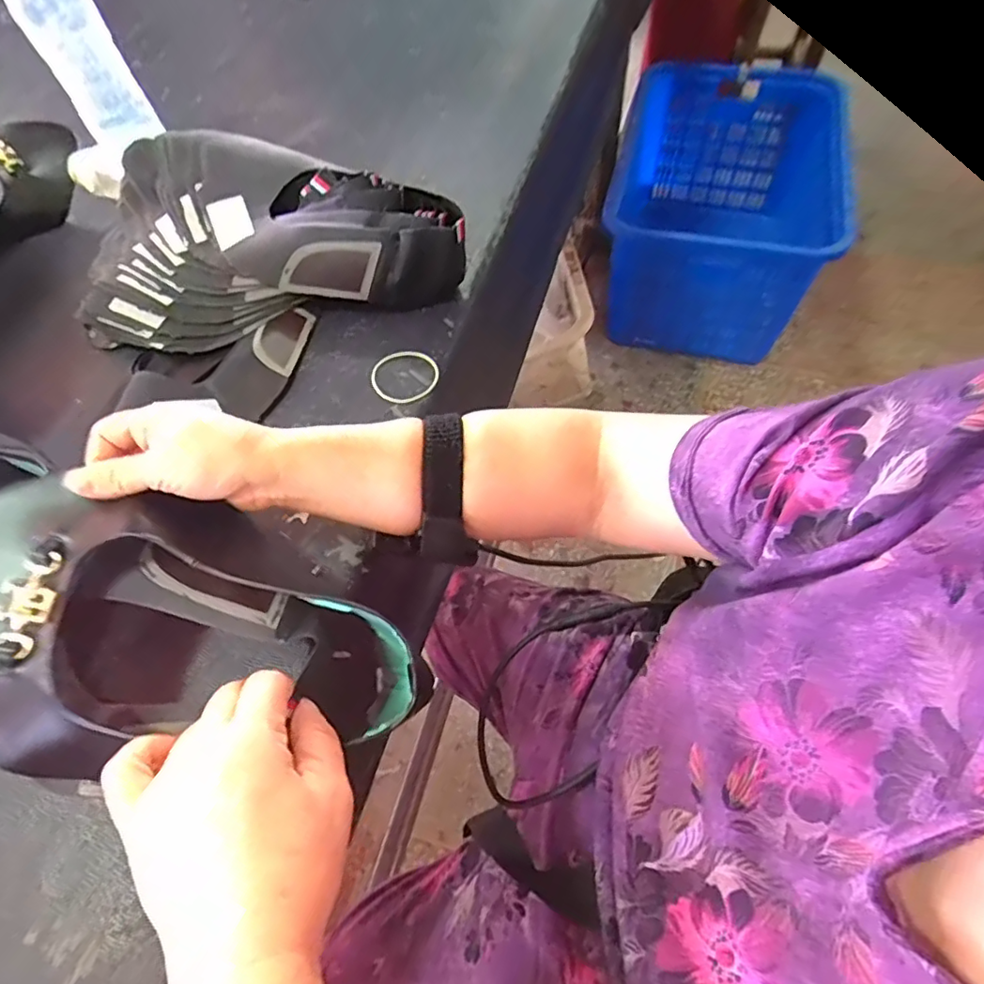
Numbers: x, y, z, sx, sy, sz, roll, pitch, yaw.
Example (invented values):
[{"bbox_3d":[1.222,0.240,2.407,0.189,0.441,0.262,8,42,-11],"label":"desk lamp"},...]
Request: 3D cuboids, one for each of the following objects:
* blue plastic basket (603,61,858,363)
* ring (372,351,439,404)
[{"bbox_3d":[0.477,-0.601,1.286,0.405,0.369,0.583,9,62,9],"label":"blue plastic basket"},{"bbox_3d":[-0.067,-0.088,0.432,0.051,0.005,0.048,-2,61,3],"label":"ring"}]

